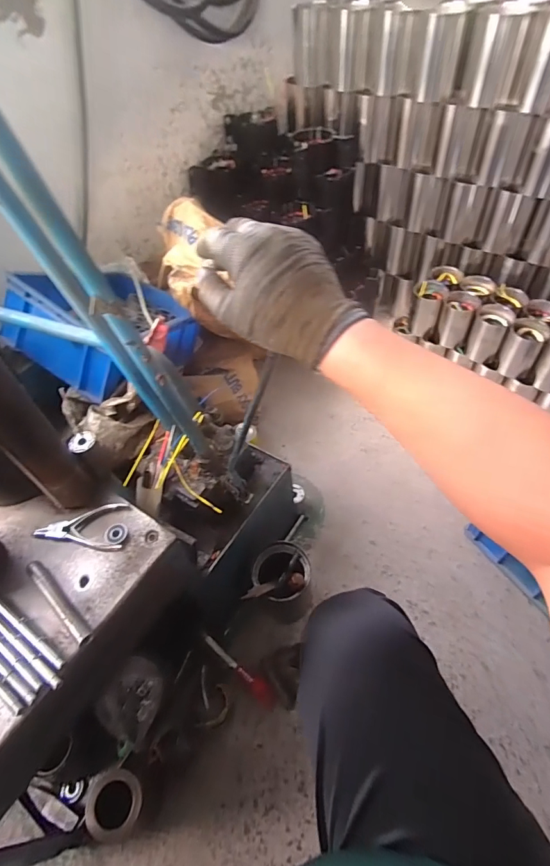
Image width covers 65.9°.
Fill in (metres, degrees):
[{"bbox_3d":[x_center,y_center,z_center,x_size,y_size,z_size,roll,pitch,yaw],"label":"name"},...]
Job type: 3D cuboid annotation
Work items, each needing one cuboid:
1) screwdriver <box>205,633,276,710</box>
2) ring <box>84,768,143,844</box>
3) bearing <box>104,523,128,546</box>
[{"bbox_3d":[-0.072,0.475,0.859,0.189,0.027,0.028,34,63,27],"label":"screwdriver"},{"bbox_3d":[-0.258,0.590,0.673,0.091,0.029,0.089,-3,52,4],"label":"ring"},{"bbox_3d":[-0.230,0.146,0.613,0.033,0.009,0.030,-3,52,4],"label":"bearing"}]

